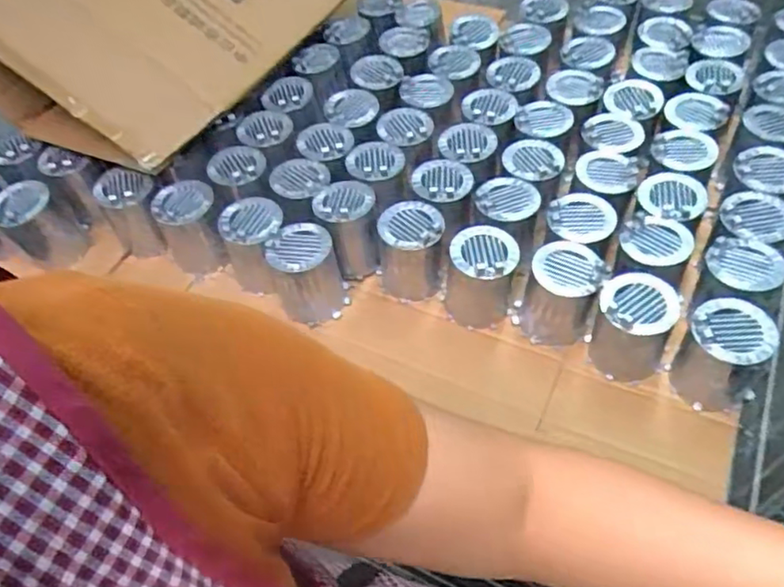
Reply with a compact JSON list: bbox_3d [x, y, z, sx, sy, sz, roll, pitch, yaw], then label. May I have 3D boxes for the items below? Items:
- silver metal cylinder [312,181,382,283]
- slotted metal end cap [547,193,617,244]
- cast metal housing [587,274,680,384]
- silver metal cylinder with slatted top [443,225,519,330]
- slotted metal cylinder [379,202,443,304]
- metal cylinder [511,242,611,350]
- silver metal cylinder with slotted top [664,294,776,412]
[{"bbox_3d":[-0.062,-0.092,0.908,0.088,0.112,0.098,-10,53,-2],"label":"silver metal cylinder"},{"bbox_3d":[0.252,-0.106,0.828,0.088,0.013,0.084,-3,53,3],"label":"slotted metal end cap"},{"bbox_3d":[0.300,0.045,0.775,0.088,0.116,0.083,-3,53,3],"label":"cast metal housing"},{"bbox_3d":[0.119,-0.023,0.843,0.094,0.118,0.088,1,53,6],"label":"silver metal cylinder with slatted top"},{"bbox_3d":[0.029,-0.057,0.875,0.087,0.117,0.090,-3,53,3],"label":"slotted metal cylinder"},{"bbox_3d":[0.218,0.001,0.818,0.099,0.112,0.089,10,55,12],"label":"metal cylinder"},{"bbox_3d":[0.393,0.075,0.742,0.095,0.119,0.092,26,60,22],"label":"silver metal cylinder with slotted top"}]

